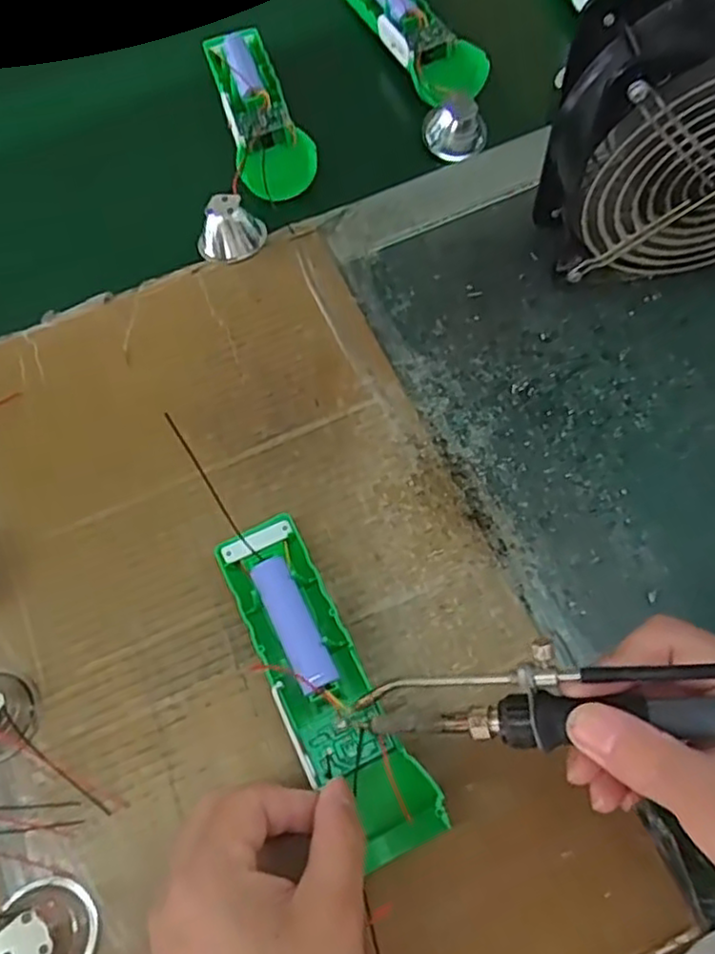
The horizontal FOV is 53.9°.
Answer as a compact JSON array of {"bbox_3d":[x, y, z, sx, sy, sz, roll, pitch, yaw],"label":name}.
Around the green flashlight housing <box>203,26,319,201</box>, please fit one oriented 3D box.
[{"bbox_3d":[-0.067,-0.251,0.475,0.048,0.023,0.144,-18,67,-4],"label":"green flashlight housing"}]

